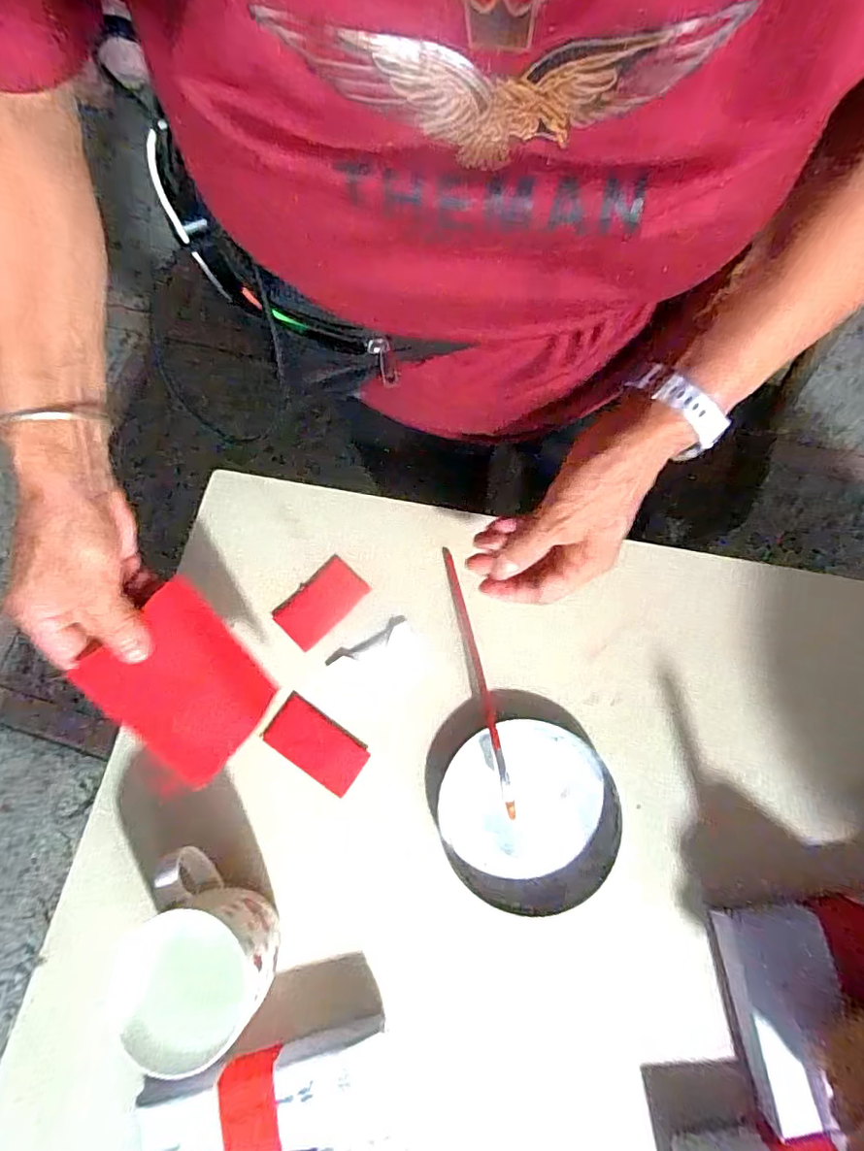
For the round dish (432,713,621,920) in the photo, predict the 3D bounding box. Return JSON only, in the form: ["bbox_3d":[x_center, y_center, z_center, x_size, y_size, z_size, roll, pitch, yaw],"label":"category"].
[{"bbox_3d":[0.070,0.175,0.402,0.125,0.014,0.125,-1,73,4],"label":"round dish"}]

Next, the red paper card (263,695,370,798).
[{"bbox_3d":[-0.092,0.134,0.429,0.079,0.004,0.040,33,78,12],"label":"red paper card"}]

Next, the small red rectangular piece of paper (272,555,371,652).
[{"bbox_3d":[-0.093,0.023,0.457,0.073,0.008,0.046,-43,75,-9],"label":"small red rectangular piece of paper"}]

